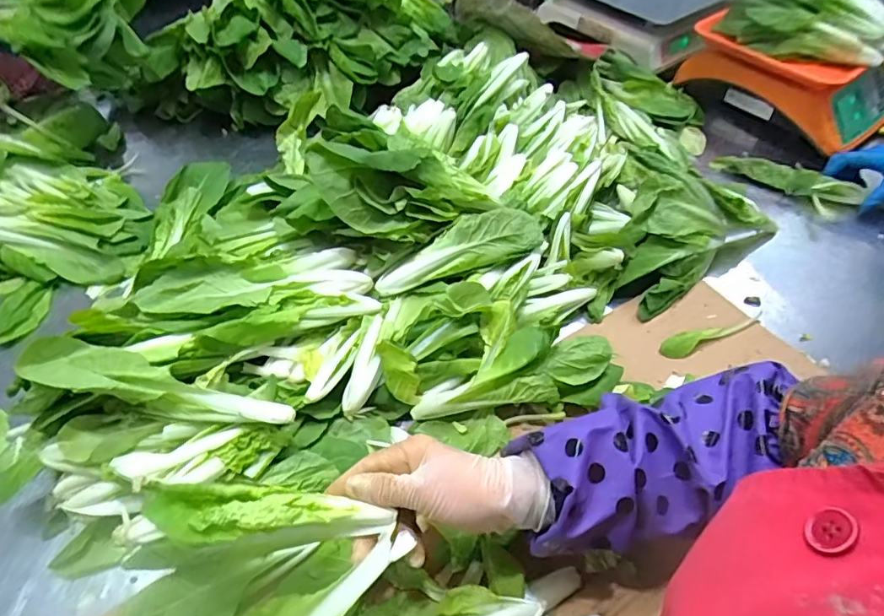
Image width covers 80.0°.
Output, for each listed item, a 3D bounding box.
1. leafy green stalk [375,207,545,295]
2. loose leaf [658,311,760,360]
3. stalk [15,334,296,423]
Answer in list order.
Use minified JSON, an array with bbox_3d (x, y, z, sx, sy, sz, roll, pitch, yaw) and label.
[{"bbox_3d":[0.023,-0.064,0.566,0.196,0.032,0.055,-25,56,-20],"label":"leafy green stalk"},{"bbox_3d":[0.303,0.026,0.588,0.141,0.009,0.024,-20,55,-17],"label":"loose leaf"},{"bbox_3d":[-0.216,0.064,0.410,0.199,0.042,0.051,17,52,-4],"label":"stalk"}]

